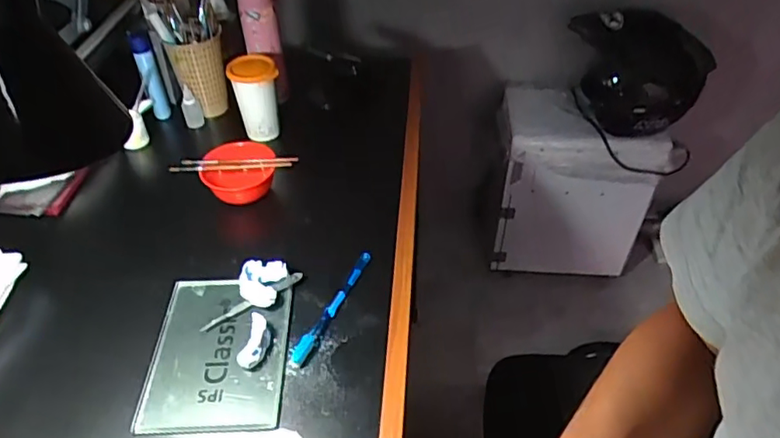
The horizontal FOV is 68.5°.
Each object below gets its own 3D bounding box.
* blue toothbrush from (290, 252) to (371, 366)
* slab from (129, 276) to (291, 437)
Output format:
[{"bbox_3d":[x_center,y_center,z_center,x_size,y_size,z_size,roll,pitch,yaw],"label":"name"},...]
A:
[{"bbox_3d":[-0.070,0.109,0.718,0.019,0.017,0.184,18,46,18],"label":"blue toothbrush"},{"bbox_3d":[-0.197,0.151,0.667,0.150,0.011,0.197,-1,44,-2],"label":"slab"}]

